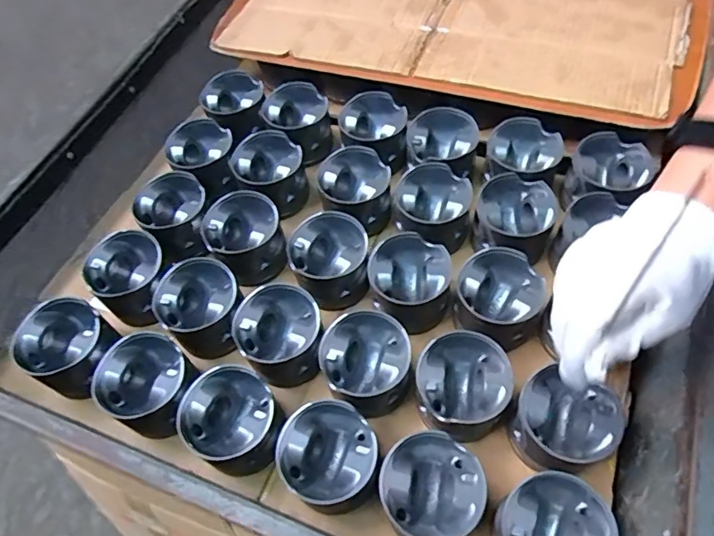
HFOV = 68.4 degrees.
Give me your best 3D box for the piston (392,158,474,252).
[{"bbox_3d":[0.091,-0.064,0.636,0.092,0.072,0.103,-26,60,-9],"label":"piston"}]

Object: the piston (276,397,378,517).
[{"bbox_3d":[-0.025,0.184,0.508,0.092,0.075,0.091,34,68,23],"label":"piston"}]

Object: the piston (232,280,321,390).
[{"bbox_3d":[-0.080,0.074,0.570,0.087,0.064,0.098,-28,60,-10],"label":"piston"}]

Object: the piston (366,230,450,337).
[{"bbox_3d":[0.059,0.017,0.584,0.084,0.068,0.087,-3,59,5],"label":"piston"}]

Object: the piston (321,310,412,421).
[{"bbox_3d":[0.011,0.099,0.536,0.090,0.062,0.092,-24,59,-8],"label":"piston"}]

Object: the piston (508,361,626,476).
[{"bbox_3d":[0.189,0.145,0.491,0.084,0.067,0.081,-2,59,3],"label":"piston"}]

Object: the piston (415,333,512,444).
[{"bbox_3d":[0.104,0.120,0.530,0.088,0.072,0.093,0,59,6],"label":"piston"}]

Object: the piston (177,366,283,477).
[{"bbox_3d":[-0.121,0.155,0.528,0.086,0.075,0.089,-3,59,5],"label":"piston"}]

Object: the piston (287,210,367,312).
[{"bbox_3d":[-0.032,-0.007,0.611,0.089,0.066,0.099,0,59,6],"label":"piston"}]

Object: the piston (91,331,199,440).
[{"bbox_3d":[-0.217,0.124,0.552,0.089,0.067,0.088,35,68,24],"label":"piston"}]

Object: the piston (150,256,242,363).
[{"bbox_3d":[-0.175,0.047,0.600,0.088,0.072,0.089,-33,61,-13],"label":"piston"}]

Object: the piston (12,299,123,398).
[{"bbox_3d":[-0.311,0.084,0.566,0.084,0.057,0.086,-3,59,5],"label":"piston"}]

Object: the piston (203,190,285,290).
[{"bbox_3d":[-0.133,-0.036,0.633,0.084,0.069,0.090,-3,59,5],"label":"piston"}]

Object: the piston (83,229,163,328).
[{"bbox_3d":[-0.260,0.010,0.613,0.087,0.062,0.089,-3,59,5],"label":"piston"}]

